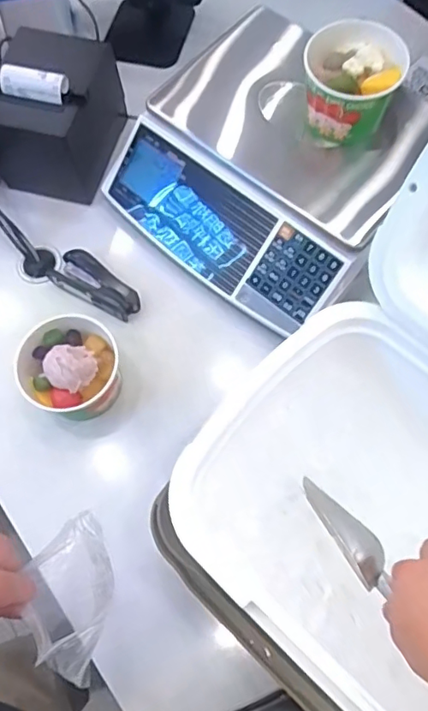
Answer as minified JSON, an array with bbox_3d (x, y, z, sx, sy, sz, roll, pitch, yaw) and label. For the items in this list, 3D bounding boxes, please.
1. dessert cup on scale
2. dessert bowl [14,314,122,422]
[{"bbox_3d":[0.143,-0.280,0.589,0.103,0.099,0.091,12,70,6],"label":"dessert cup on scale"},{"bbox_3d":[-0.159,0.013,0.612,0.102,0.084,0.103,-1,69,1],"label":"dessert bowl"}]

